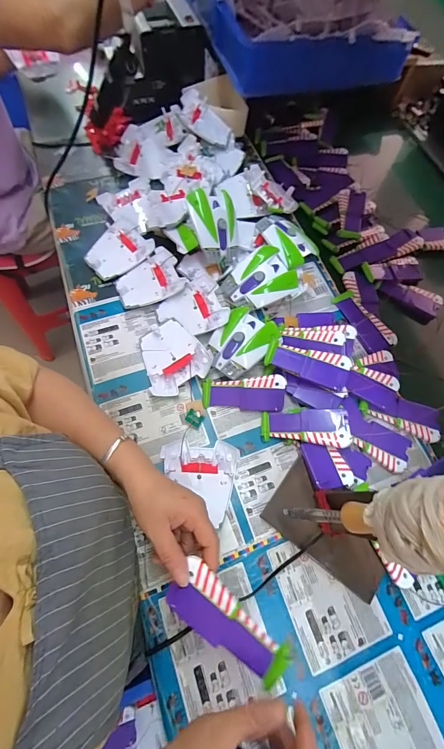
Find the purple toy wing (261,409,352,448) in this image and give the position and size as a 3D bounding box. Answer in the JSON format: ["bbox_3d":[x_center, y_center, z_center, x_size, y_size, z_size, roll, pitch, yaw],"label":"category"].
[{"bbox_3d":[0.117,0.074,0.450,0.119,0.013,0.051,-2,67,19],"label":"purple toy wing"}]

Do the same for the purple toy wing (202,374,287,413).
[{"bbox_3d":[0.033,0.029,0.475,0.120,0.013,0.053,0,96,3],"label":"purple toy wing"}]

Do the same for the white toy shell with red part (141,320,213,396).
[{"bbox_3d":[-0.077,-0.027,0.485,0.095,0.029,0.103,-31,72,-13],"label":"white toy shell with red part"}]

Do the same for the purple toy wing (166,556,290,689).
[{"bbox_3d":[0.003,0.228,0.291,0.114,0.006,0.051,32,94,18],"label":"purple toy wing"}]

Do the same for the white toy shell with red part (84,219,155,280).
[{"bbox_3d":[-0.180,-0.216,0.550,0.105,0.019,0.089,-39,74,-15],"label":"white toy shell with red part"}]

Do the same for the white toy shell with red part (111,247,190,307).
[{"bbox_3d":[-0.121,-0.154,0.532,0.108,0.028,0.090,-26,71,-11],"label":"white toy shell with red part"}]

